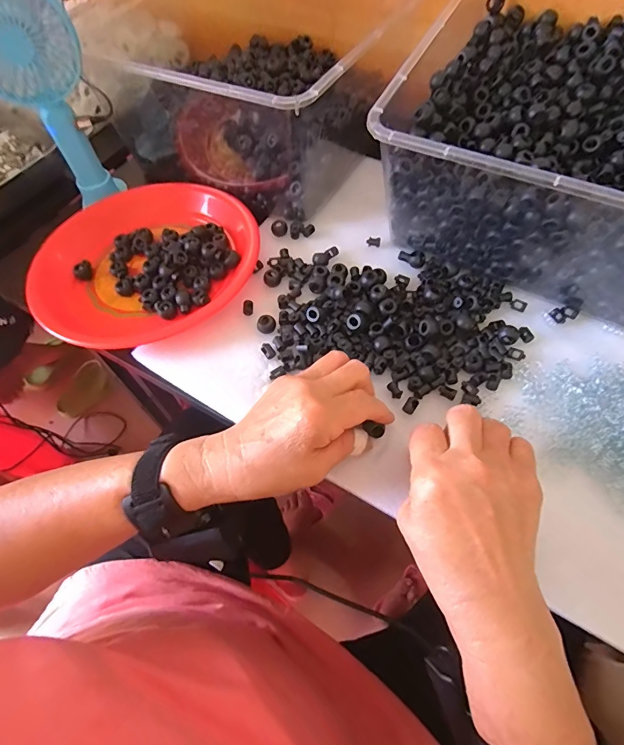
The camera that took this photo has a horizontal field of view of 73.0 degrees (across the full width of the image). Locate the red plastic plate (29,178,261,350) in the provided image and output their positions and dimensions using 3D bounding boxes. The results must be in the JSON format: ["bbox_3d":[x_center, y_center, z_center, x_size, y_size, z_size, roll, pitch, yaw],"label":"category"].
[{"bbox_3d":[-0.171,-0.121,0.438,0.221,0.030,0.221,-1,62,2],"label":"red plastic plate"}]

